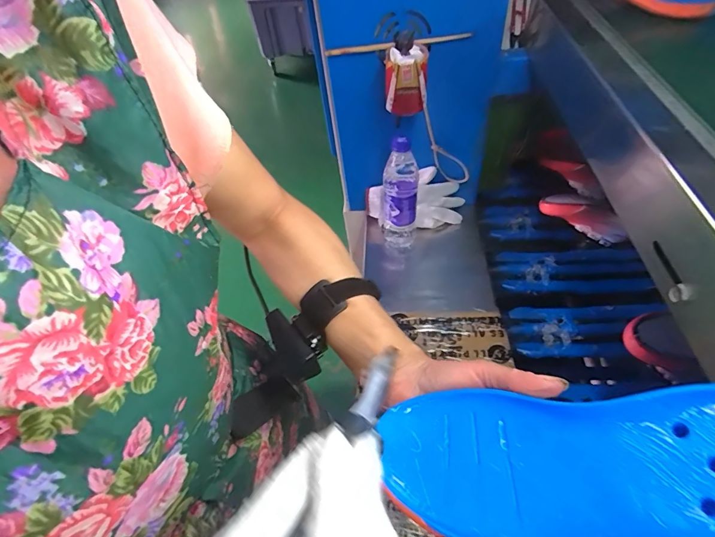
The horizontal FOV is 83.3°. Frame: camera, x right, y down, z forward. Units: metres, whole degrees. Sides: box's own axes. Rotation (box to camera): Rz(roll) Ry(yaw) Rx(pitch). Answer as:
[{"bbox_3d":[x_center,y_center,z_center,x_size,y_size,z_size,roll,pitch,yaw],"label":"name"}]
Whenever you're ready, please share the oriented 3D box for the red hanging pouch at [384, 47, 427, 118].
[{"bbox_3d":[0.078,-0.299,0.640,0.064,0.087,0.060,2,50,7],"label":"red hanging pouch"}]

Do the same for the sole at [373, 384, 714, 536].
[{"bbox_3d":[0.122,0.107,0.219,0.231,0.028,0.080,-12,44,28],"label":"sole"}]

